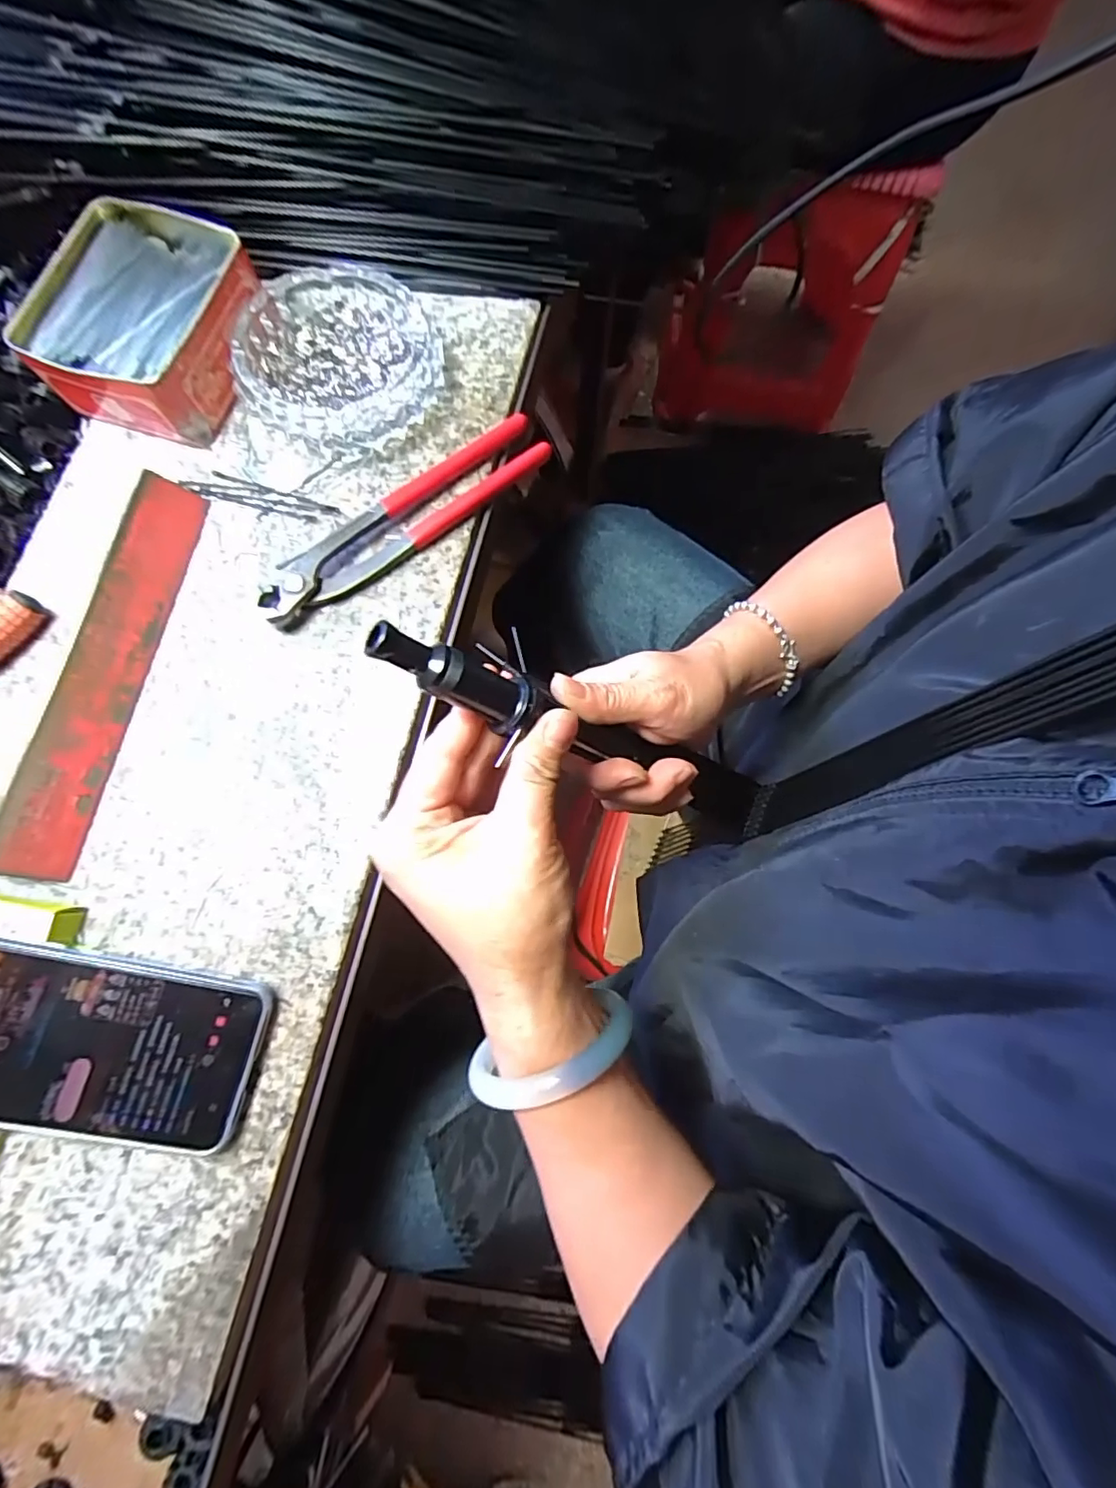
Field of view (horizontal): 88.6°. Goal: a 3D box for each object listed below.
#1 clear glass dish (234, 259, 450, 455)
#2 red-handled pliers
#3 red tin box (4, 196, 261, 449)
[{"bbox_3d":[-0.135,-0.249,0.359,0.117,0.027,0.136,-4,76,-2],"label":"clear glass dish"},{"bbox_3d":[-0.093,-0.138,0.347,0.193,0.016,0.045,-35,79,-9],"label":"red-handled pliers"},{"bbox_3d":[-0.249,-0.259,0.353,0.101,0.046,0.126,15,76,3],"label":"red tin box"}]

